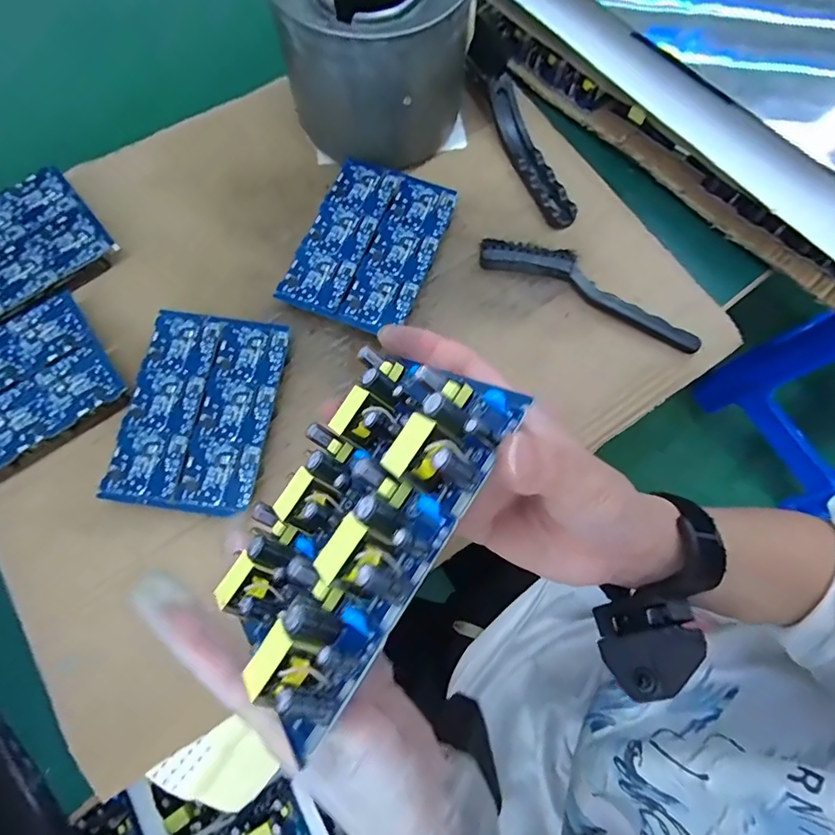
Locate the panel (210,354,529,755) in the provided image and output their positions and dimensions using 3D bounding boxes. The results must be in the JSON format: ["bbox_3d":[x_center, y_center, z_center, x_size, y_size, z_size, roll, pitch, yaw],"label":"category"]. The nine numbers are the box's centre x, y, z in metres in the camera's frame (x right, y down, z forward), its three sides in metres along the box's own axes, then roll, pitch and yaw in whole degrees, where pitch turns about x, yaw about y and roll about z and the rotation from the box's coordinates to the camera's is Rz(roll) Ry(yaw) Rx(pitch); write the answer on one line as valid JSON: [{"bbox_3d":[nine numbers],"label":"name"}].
[{"bbox_3d":[-0.026,0.033,0.177,0.084,0.018,0.120,24,78,50],"label":"panel"}]

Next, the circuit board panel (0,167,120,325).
[{"bbox_3d":[-0.305,-0.120,0.355,0.132,0.009,0.097,-39,79,-11],"label":"circuit board panel"}]

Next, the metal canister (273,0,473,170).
[{"bbox_3d":[-0.032,-0.279,0.359,0.139,0.110,0.137,25,75,7],"label":"metal canister"}]

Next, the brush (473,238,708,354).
[{"bbox_3d":[0.129,-0.098,0.358,0.170,0.016,0.031,27,76,6],"label":"brush"}]

